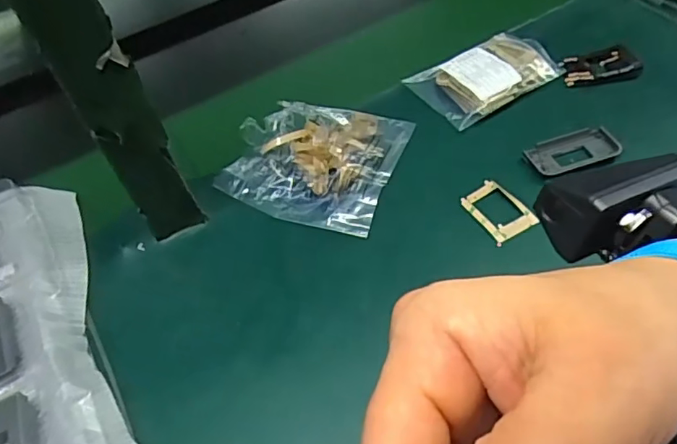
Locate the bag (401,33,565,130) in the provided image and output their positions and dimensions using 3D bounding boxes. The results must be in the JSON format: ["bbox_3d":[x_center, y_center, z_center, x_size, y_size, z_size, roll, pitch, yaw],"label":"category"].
[{"bbox_3d":[0.144,-0.147,0.527,0.131,0.015,0.085,-29,50,-15],"label":"bag"}]

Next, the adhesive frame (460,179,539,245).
[{"bbox_3d":[0.128,-0.011,0.431,0.040,0.004,0.053,-28,50,-14],"label":"adhesive frame"}]

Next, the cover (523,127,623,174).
[{"bbox_3d":[0.201,-0.062,0.461,0.074,0.008,0.039,-16,48,-4],"label":"cover"}]

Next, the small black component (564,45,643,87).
[{"bbox_3d":[0.256,-0.154,0.526,0.074,0.005,0.046,-10,48,1],"label":"small black component"}]

